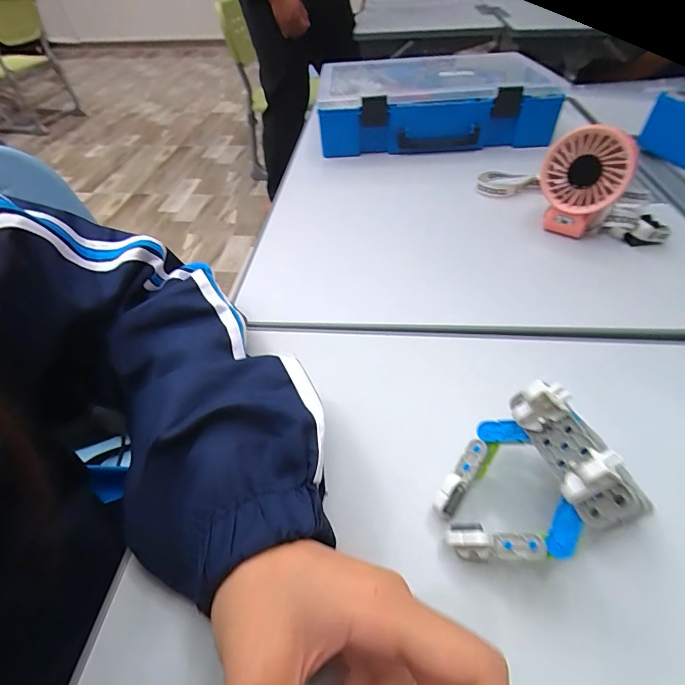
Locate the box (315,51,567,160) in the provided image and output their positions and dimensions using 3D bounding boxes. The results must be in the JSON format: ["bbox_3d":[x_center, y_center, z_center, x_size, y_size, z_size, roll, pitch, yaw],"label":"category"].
[{"bbox_3d":[0.153,-0.418,0.684,0.381,0.083,0.284,6,48,8],"label":"box"}]

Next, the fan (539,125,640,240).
[{"bbox_3d":[0.247,-0.163,0.410,0.079,0.105,0.036,19,51,19],"label":"fan"}]

